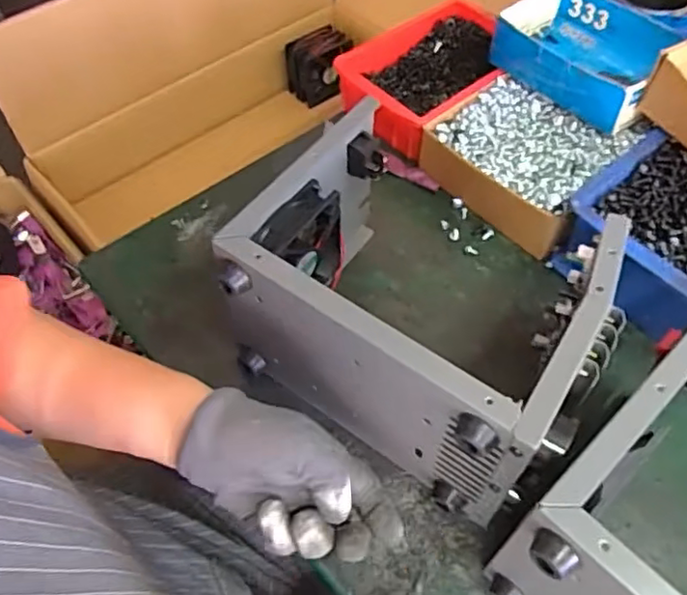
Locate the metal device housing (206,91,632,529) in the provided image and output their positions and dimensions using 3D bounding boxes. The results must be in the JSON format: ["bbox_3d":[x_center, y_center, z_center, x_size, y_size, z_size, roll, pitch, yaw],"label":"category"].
[{"bbox_3d":[0.053,0.008,0.462,0.232,0.151,0.183,30,61,20],"label":"metal device housing"}]

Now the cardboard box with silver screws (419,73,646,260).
[{"bbox_3d":[0.172,-0.133,0.612,0.142,0.060,0.160,-39,63,-23],"label":"cardboard box with silver screws"}]

